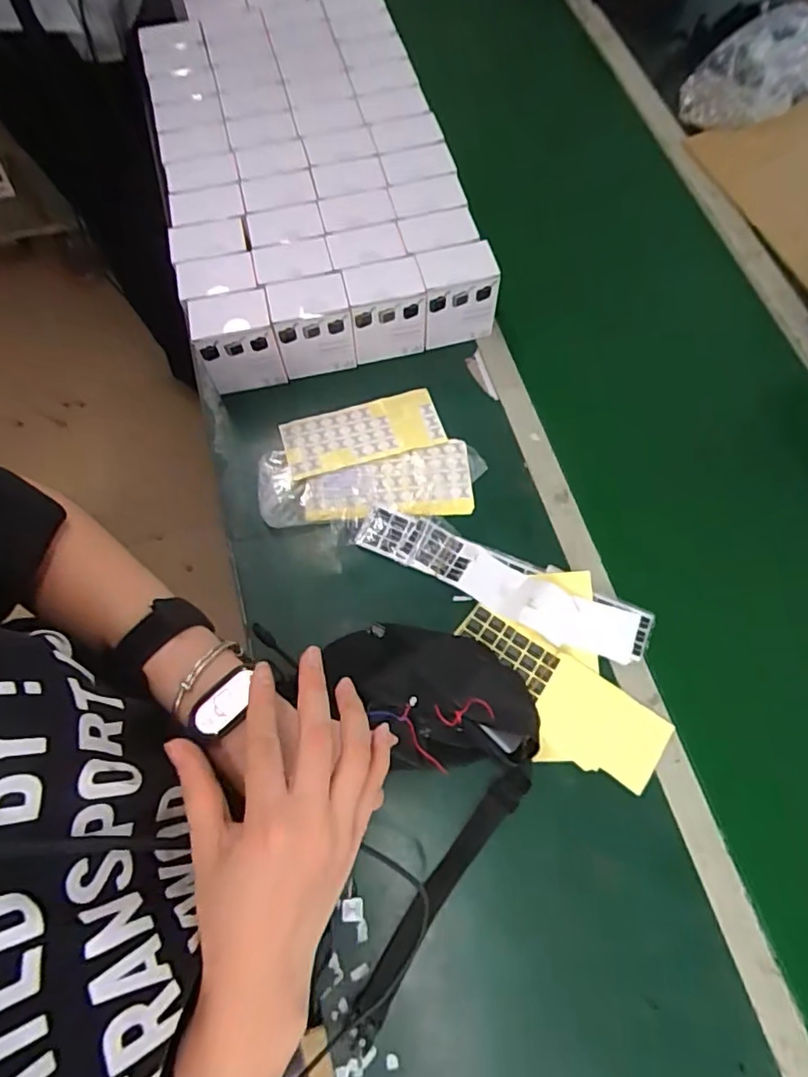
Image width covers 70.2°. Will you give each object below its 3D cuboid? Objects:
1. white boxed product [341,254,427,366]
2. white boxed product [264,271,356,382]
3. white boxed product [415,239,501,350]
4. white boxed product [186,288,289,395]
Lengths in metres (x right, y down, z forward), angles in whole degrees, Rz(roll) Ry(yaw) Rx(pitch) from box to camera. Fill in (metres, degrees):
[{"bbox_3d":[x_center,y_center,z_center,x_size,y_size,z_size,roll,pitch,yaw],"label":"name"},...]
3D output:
[{"bbox_3d":[-0.027,-0.319,0.815,0.102,0.124,0.073,-12,69,-4],"label":"white boxed product"},{"bbox_3d":[-0.126,-0.292,0.800,0.103,0.119,0.071,-10,69,-4],"label":"white boxed product"},{"bbox_3d":[0.073,-0.345,0.826,0.103,0.127,0.071,-12,69,-4],"label":"white boxed product"},{"bbox_3d":[-0.225,-0.268,0.787,0.101,0.123,0.074,-13,69,-5],"label":"white boxed product"}]

